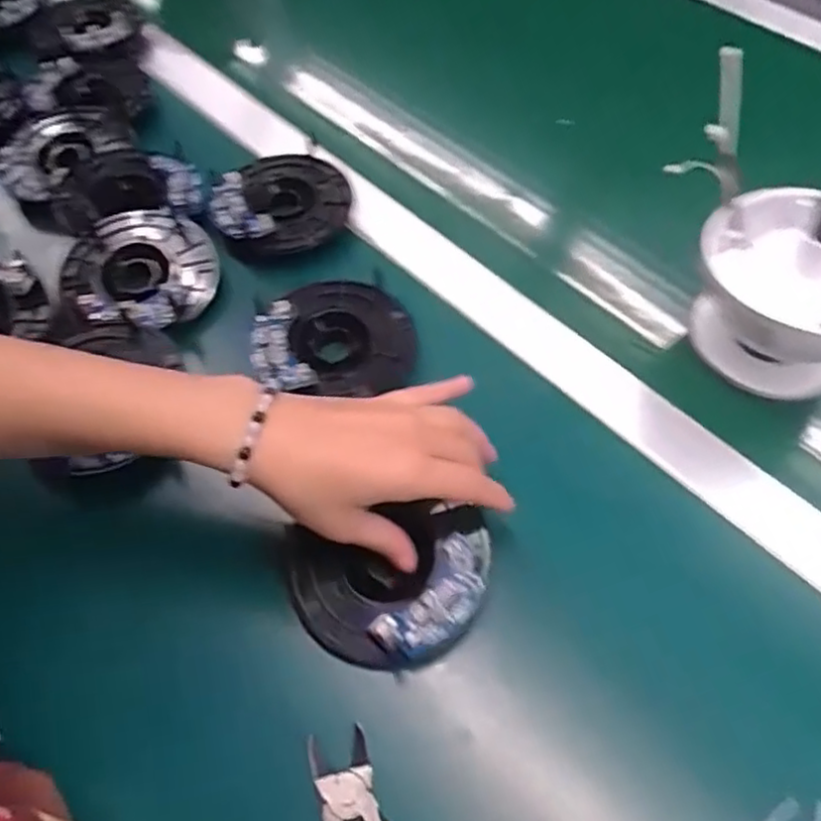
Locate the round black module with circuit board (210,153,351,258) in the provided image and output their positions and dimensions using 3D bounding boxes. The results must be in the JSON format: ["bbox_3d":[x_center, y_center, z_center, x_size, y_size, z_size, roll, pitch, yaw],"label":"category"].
[{"bbox_3d":[-0.095,-0.158,0.509,0.095,0.023,0.100,-1,58,1],"label":"round black module with circuit board"}]

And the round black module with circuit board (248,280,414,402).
[{"bbox_3d":[-0.048,-0.047,0.443,0.099,0.024,0.089,-10,56,-4],"label":"round black module with circuit board"}]

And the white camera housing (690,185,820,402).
[{"bbox_3d":[0.231,-0.071,0.415,0.114,0.116,0.102,12,58,11],"label":"white camera housing"}]

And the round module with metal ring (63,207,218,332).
[{"bbox_3d":[-0.181,-0.091,0.471,0.098,0.025,0.097,-1,58,1],"label":"round module with metal ring"}]

